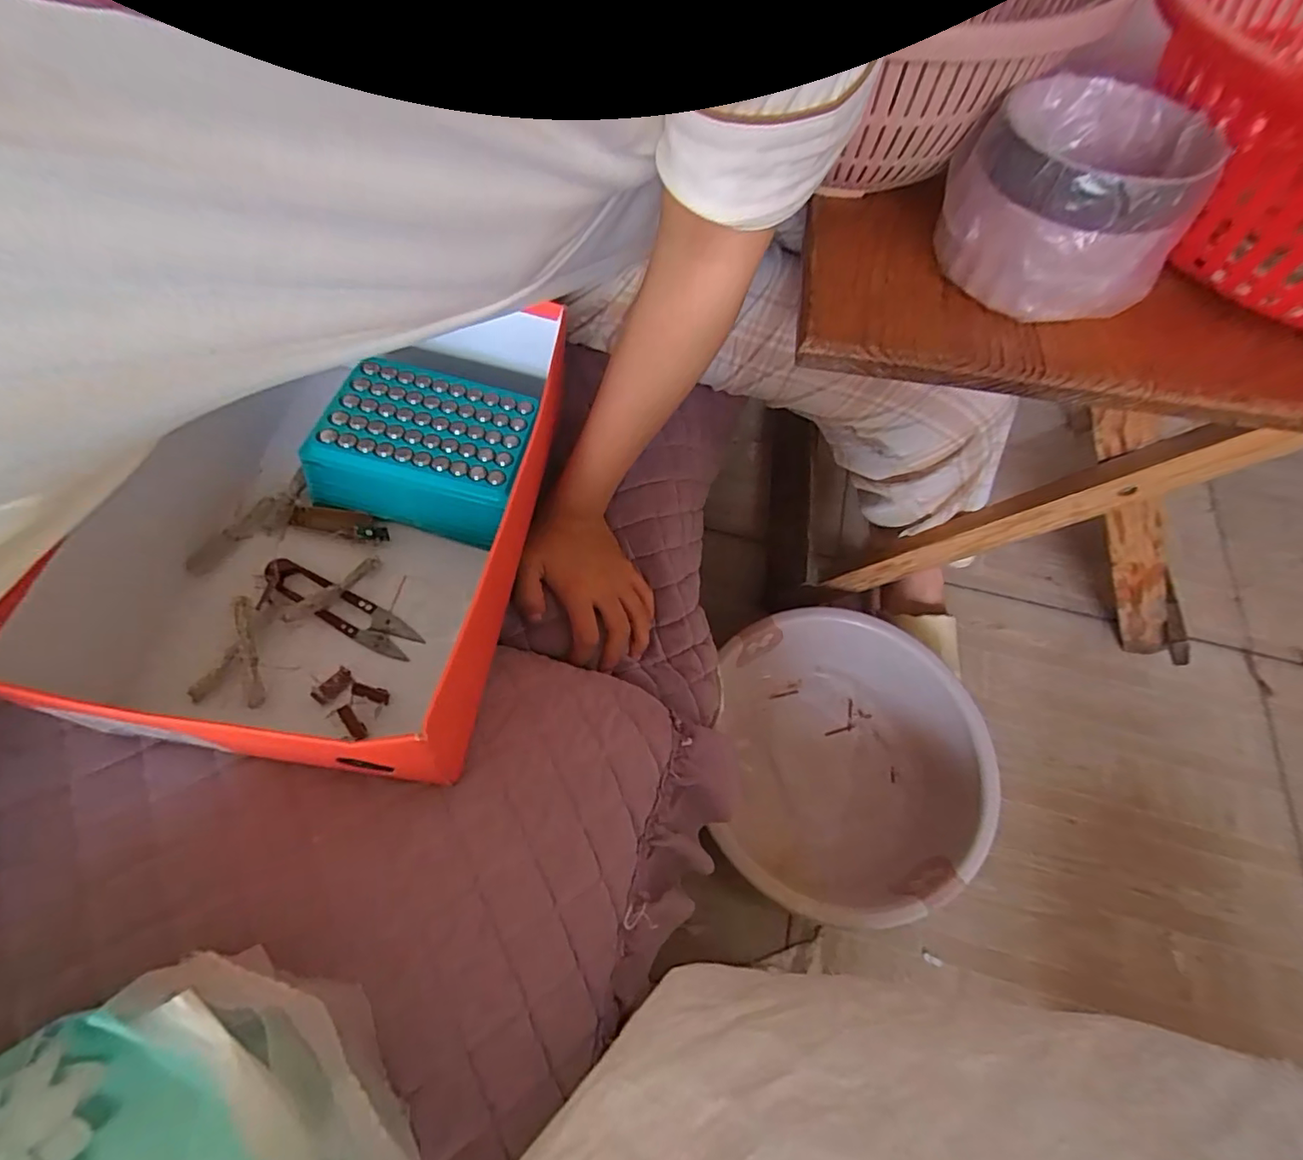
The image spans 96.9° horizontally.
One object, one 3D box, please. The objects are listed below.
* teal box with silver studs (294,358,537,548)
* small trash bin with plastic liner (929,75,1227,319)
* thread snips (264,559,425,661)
[{"bbox_3d":[-0.146,-0.089,0.387,0.131,0.056,0.100,11,62,4],"label":"teal box with silver studs"},{"bbox_3d":[0.245,-0.226,0.347,0.117,0.078,0.117,-7,62,-5],"label":"small trash bin with plastic liner"},{"bbox_3d":[-0.190,0.018,0.356,0.099,0.009,0.024,31,58,1],"label":"thread snips"}]

